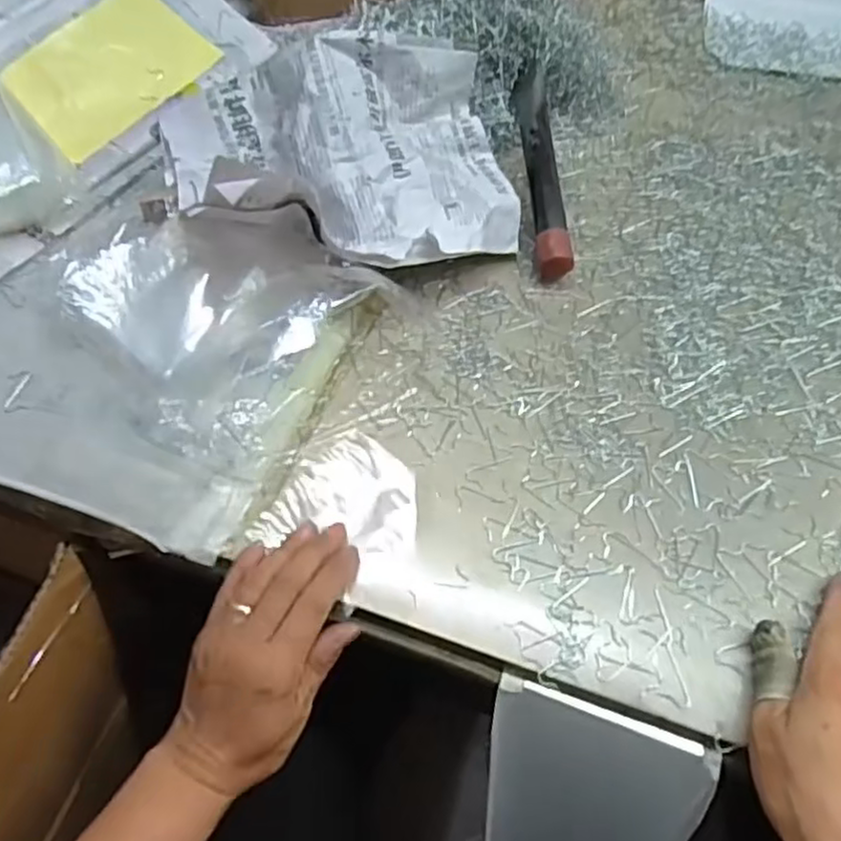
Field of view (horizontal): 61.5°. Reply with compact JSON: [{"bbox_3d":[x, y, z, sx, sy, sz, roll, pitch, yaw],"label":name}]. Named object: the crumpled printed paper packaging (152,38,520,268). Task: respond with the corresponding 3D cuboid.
[{"bbox_3d":[-0.059,-0.197,0.524,0.257,0.085,0.174,-2,57,-1],"label":"crumpled printed paper packaging"}]

